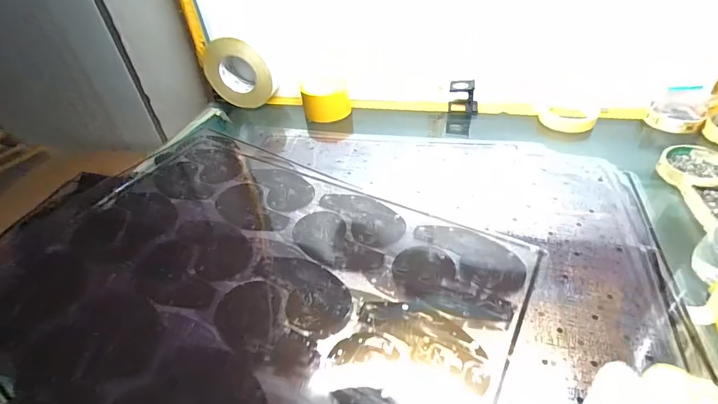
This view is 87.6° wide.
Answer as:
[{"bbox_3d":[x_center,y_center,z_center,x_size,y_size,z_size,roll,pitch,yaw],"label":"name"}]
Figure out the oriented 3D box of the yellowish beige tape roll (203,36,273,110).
[{"bbox_3d":[-0.231,-0.249,0.737,0.139,0.135,0.041,4,41,10],"label":"yellowish beige tape roll"}]

